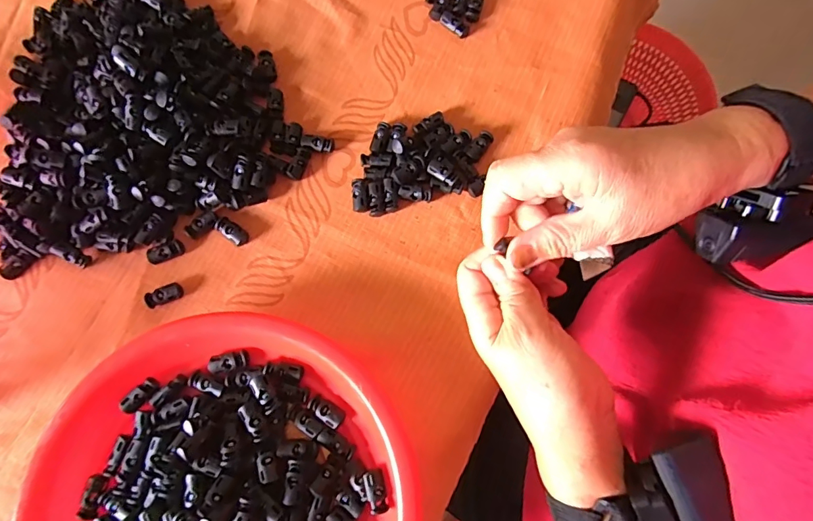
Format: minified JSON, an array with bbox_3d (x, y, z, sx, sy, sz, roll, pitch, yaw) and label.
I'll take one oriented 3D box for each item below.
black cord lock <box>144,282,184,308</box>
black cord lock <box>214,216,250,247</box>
[{"bbox_3d":[-0.195,0.027,0.362,0.029,0.007,0.015,-23,78,-5],"label":"black cord lock"},{"bbox_3d":[-0.144,-0.024,0.371,0.031,0.007,0.014,35,80,8],"label":"black cord lock"}]

